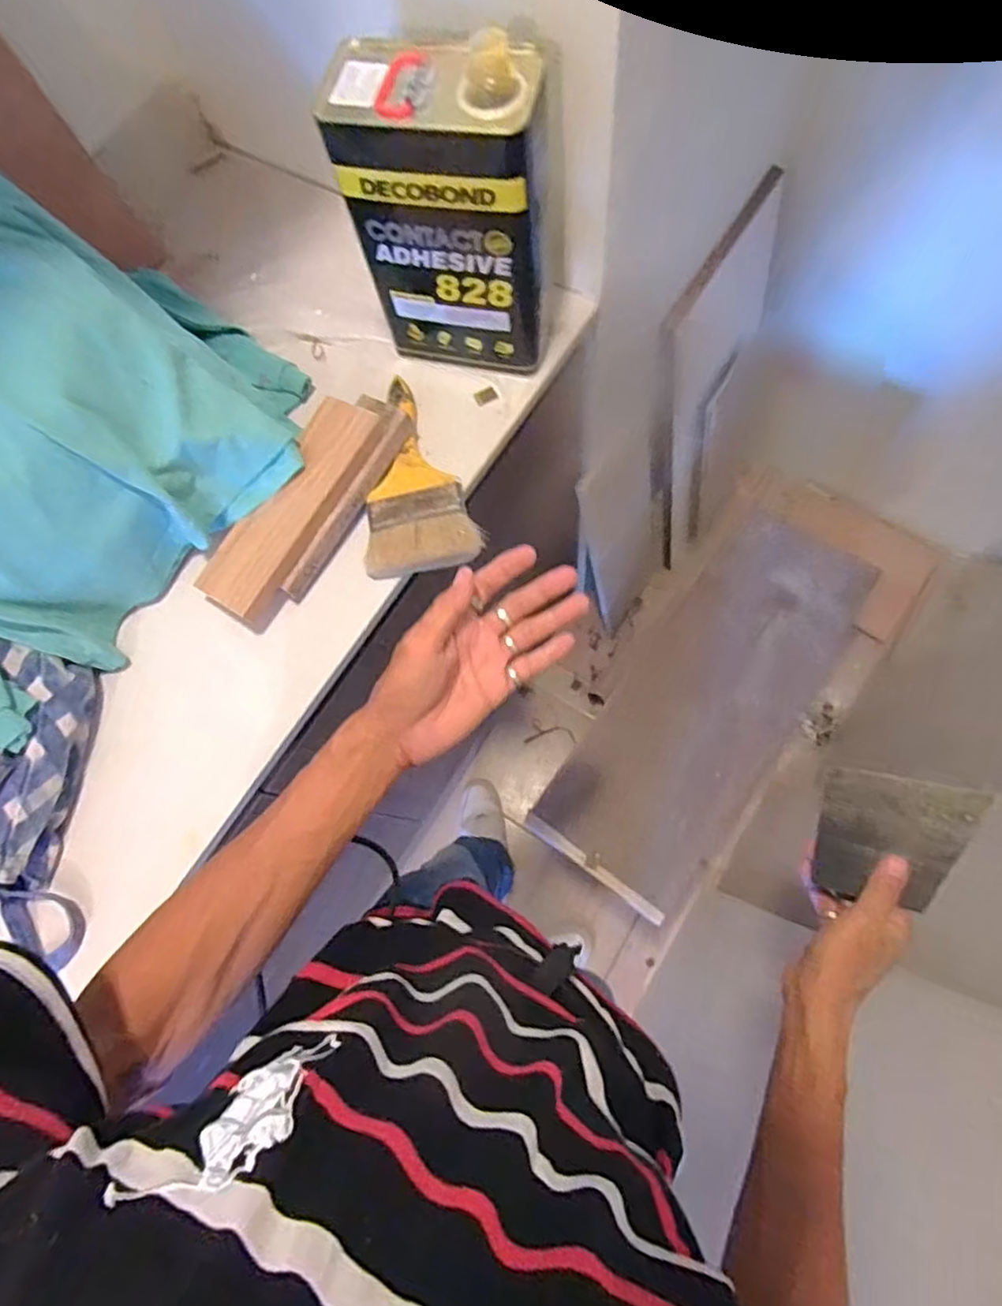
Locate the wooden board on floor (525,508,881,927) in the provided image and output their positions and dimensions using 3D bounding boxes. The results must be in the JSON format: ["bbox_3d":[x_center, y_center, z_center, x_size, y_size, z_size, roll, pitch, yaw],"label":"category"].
[{"bbox_3d":[0.344,0.079,1.026,0.265,0.031,0.664,35,80,9],"label":"wooden board on floor"}]

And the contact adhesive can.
[{"bbox_3d":[-0.038,-0.393,0.587,0.184,0.261,0.109,12,74,5],"label":"contact adhesive can"}]

